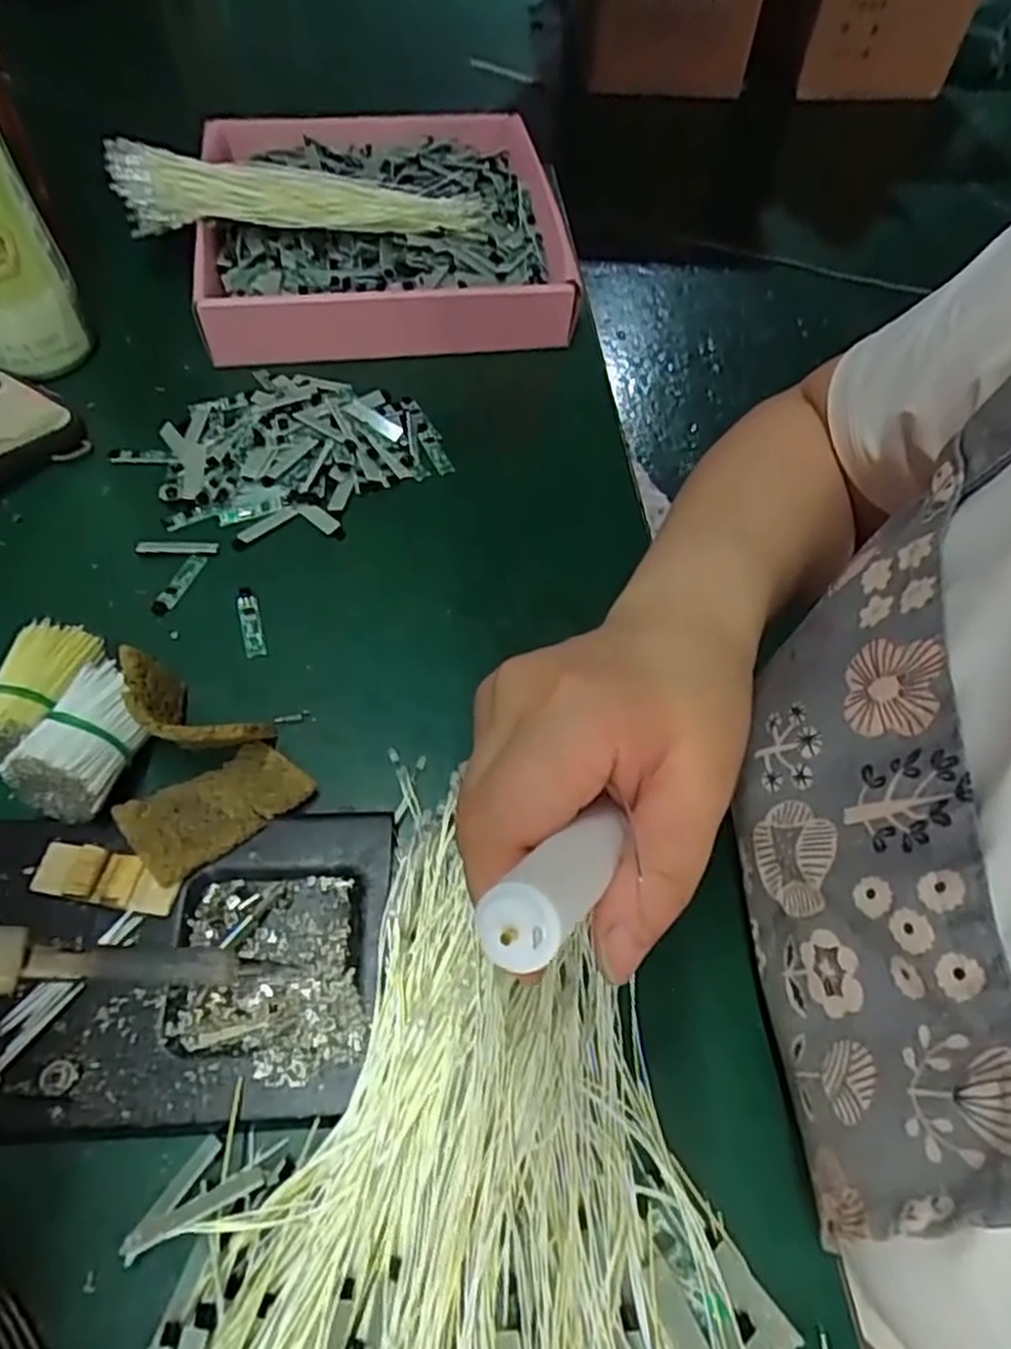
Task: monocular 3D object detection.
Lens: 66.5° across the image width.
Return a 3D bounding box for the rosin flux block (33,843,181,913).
[{"bbox_3d":[-0.140,0.071,0.272,0.052,0.006,0.018,10,56,4],"label":"rosin flux block"}]

